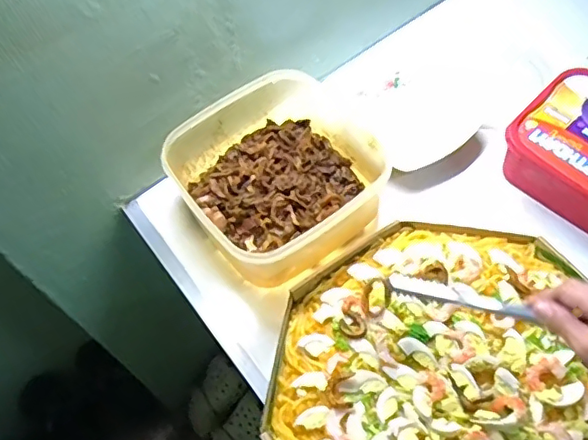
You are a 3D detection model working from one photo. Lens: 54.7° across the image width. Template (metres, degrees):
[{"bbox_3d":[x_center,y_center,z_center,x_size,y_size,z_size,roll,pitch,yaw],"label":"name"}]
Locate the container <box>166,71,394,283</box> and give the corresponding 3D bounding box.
[{"bbox_3d":[-0.021,-0.057,0.669,0.218,0.088,0.212,-35,62,-16],"label":"container"}]

